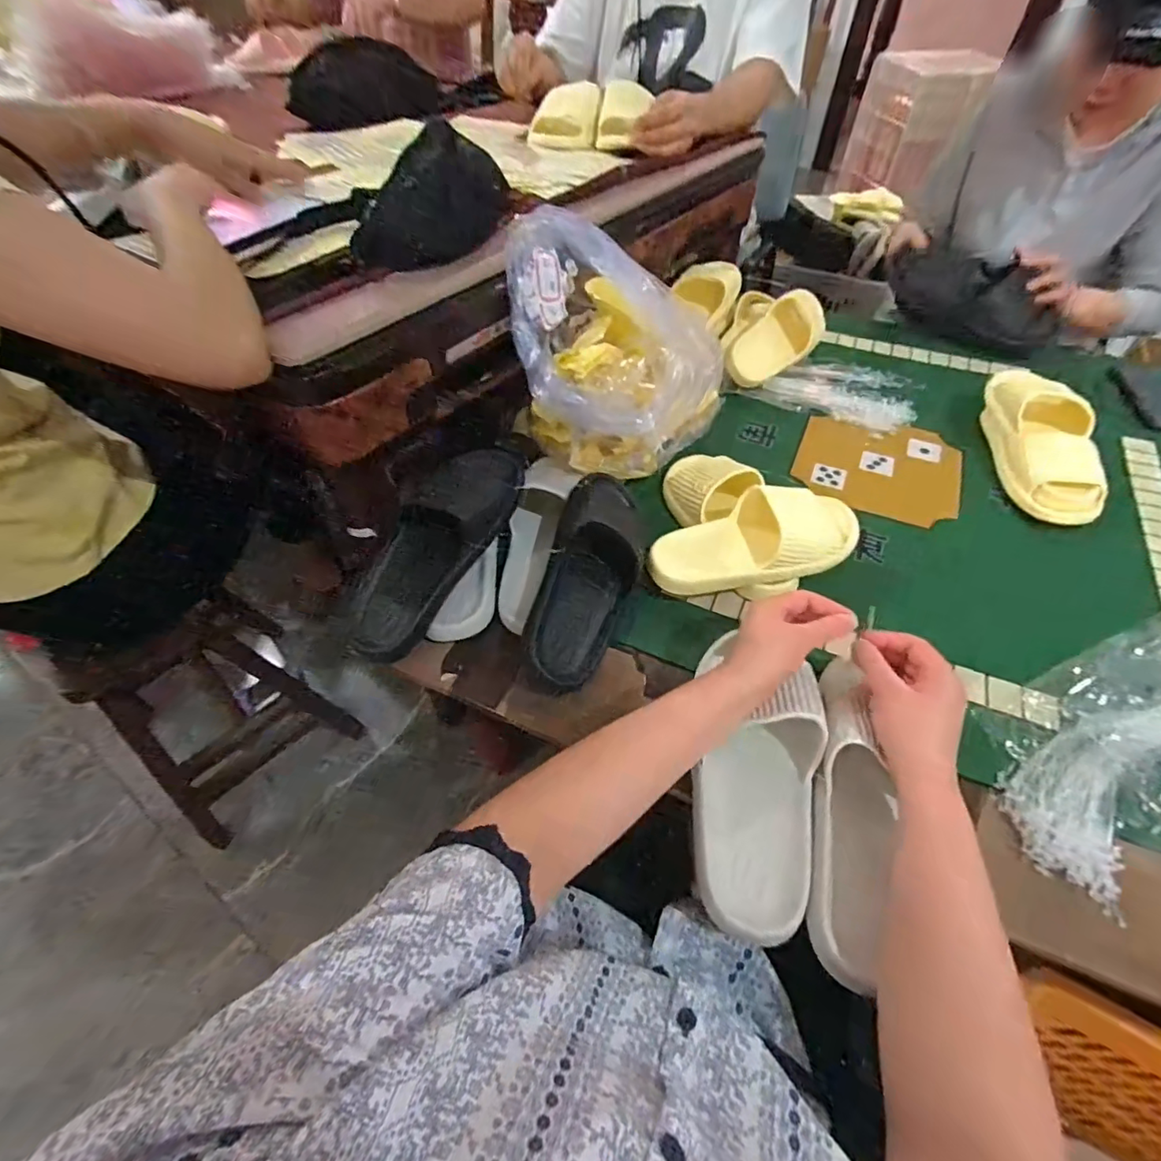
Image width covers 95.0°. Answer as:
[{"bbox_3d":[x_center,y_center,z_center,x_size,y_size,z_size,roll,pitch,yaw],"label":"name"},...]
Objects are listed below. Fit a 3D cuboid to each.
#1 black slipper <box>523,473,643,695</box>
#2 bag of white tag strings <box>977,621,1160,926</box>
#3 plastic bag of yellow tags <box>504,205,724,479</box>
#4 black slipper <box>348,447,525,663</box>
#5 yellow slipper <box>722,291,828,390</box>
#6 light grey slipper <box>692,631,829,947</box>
[{"bbox_3d":[0.014,-0.012,0.573,0.097,0.067,0.259,10,52,8],"label":"black slipper"},{"bbox_3d":[0.597,0.098,0.498,0.536,0.020,0.150,-21,54,-16],"label":"bag of white tag strings"},{"bbox_3d":[0.045,-0.270,0.646,0.239,0.223,0.219,-8,52,-6],"label":"plastic bag of yellow tags"},{"bbox_3d":[-0.164,-0.039,0.589,0.097,0.062,0.266,37,70,-22],"label":"black slipper"},{"bbox_3d":[0.325,-0.393,0.870,0.083,0.078,0.212,33,59,24],"label":"yellow slipper"},{"bbox_3d":[0.152,0.163,0.459,0.099,0.074,0.245,13,60,10],"label":"light grey slipper"}]

